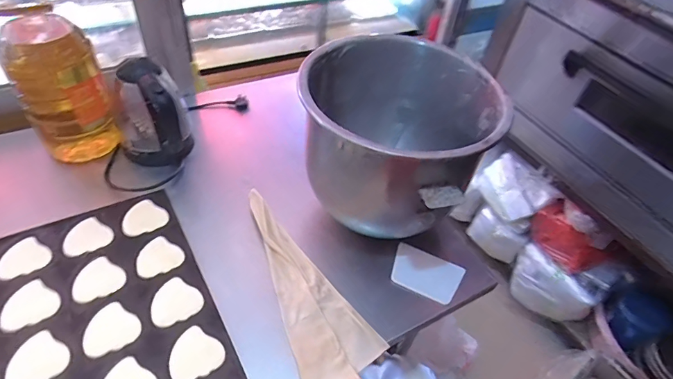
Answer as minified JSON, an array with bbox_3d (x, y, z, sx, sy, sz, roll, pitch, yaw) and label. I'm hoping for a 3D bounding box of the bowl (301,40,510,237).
[{"bbox_3d":[0.091,-0.076,0.756,0.322,0.271,0.307,14,47,5],"label":"bowl"}]

